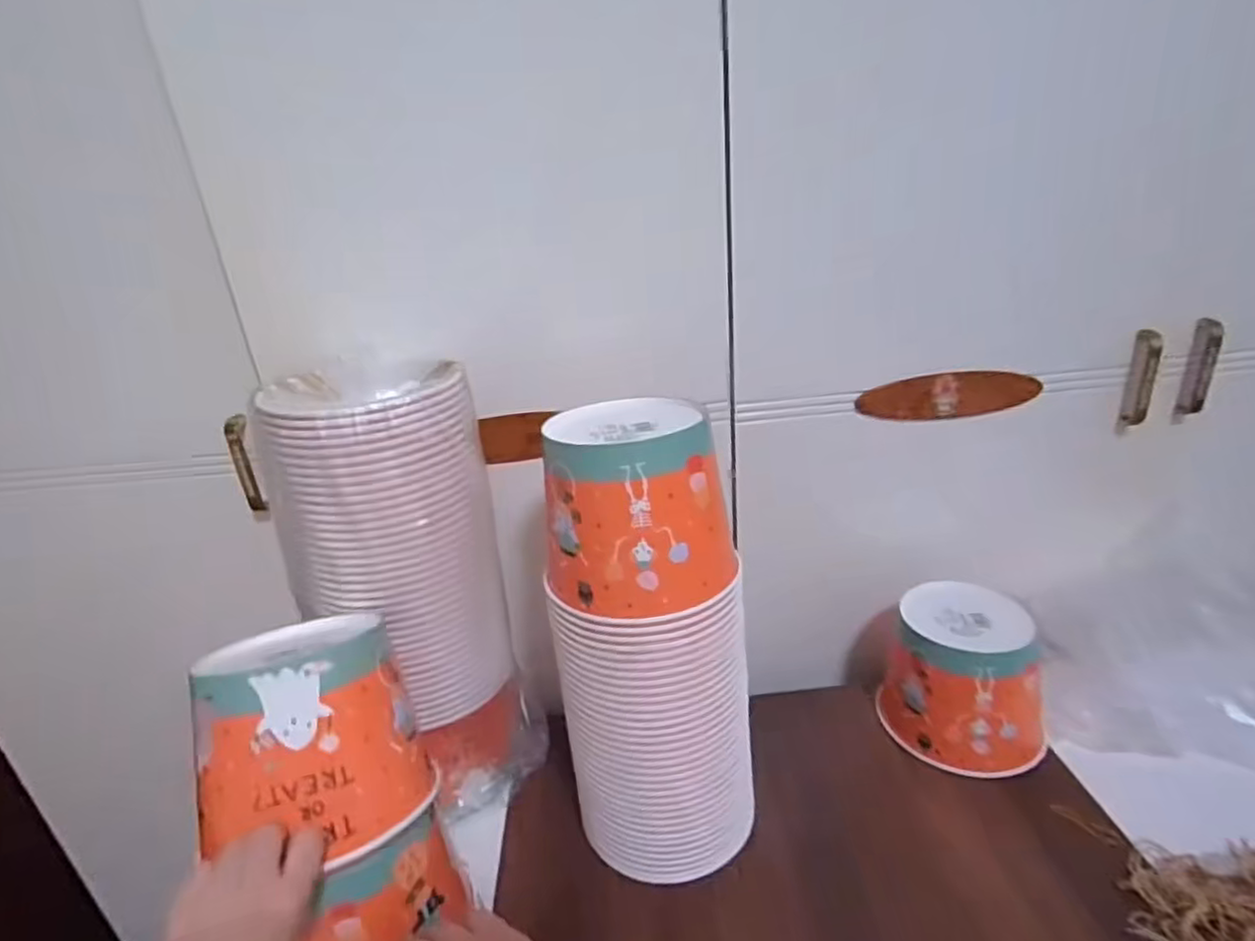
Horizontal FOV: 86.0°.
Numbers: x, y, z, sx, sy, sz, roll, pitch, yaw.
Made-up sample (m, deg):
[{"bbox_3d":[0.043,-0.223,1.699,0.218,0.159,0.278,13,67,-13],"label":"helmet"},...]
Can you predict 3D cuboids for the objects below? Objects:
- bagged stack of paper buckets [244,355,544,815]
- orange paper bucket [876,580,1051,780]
[{"bbox_3d":[-0.197,0.120,0.626,0.176,0.418,0.175,13,29,34],"label":"bagged stack of paper buckets"},{"bbox_3d":[0.346,0.215,0.689,0.151,0.124,0.138,12,29,34],"label":"orange paper bucket"}]

